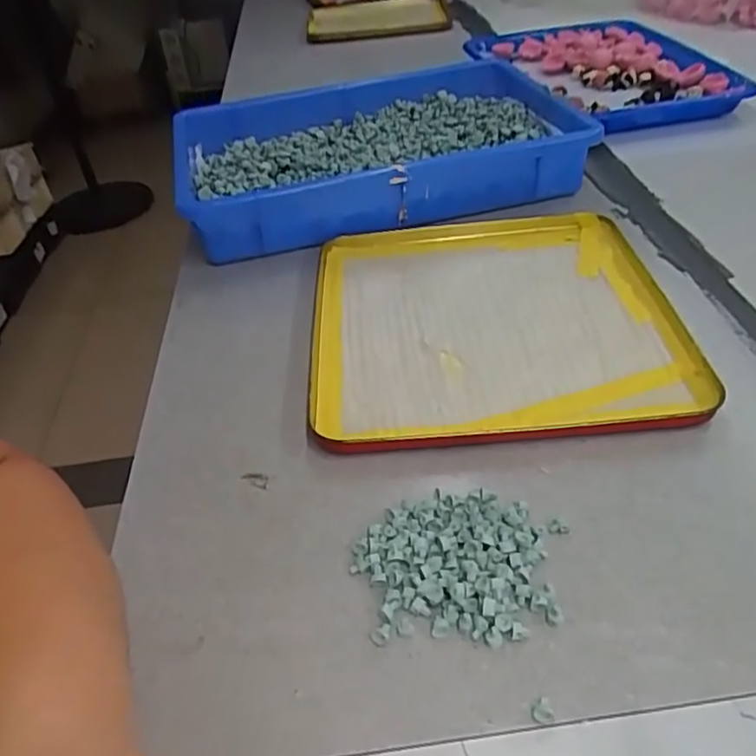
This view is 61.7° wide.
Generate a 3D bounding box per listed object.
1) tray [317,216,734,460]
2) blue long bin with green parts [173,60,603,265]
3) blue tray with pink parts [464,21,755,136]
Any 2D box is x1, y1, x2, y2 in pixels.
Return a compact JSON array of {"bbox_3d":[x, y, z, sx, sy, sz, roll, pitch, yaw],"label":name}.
[{"bbox_3d":[0.075,-0.044,0.444,0.241,0.014,0.238,-5,41,2],"label":"tray"},{"bbox_3d":[-0.015,-0.228,0.628,0.349,0.064,0.281,-11,41,-5],"label":"blue long bin with green parts"},{"bbox_3d":[0.273,-0.375,0.770,0.190,0.046,0.343,-15,42,-9],"label":"blue tray with pink parts"}]

